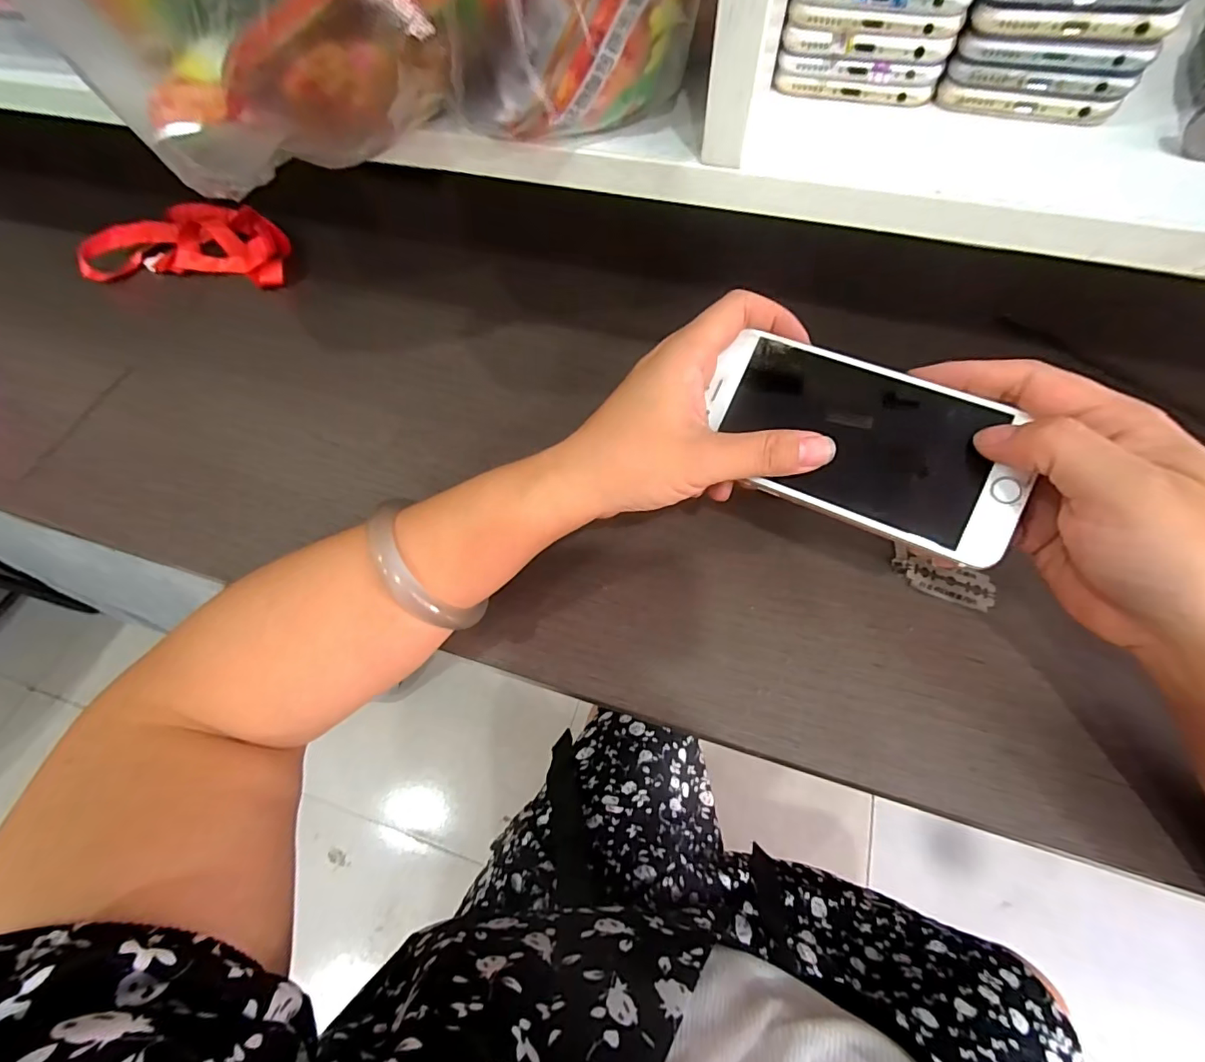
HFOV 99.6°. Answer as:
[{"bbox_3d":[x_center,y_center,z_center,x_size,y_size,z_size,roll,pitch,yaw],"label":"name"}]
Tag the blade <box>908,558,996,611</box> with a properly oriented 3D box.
[{"bbox_3d":[0.179,0.025,0.261,0.040,0.004,0.021,17,66,12],"label":"blade"}]

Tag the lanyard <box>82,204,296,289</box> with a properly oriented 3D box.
[{"bbox_3d":[-0.324,-0.231,0.410,0.156,0.031,0.076,4,64,5],"label":"lanyard"}]

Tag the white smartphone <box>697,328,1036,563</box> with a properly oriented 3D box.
[{"bbox_3d":[0.108,-0.038,0.217,0.127,0.005,0.066,24,88,15],"label":"white smartphone"}]

